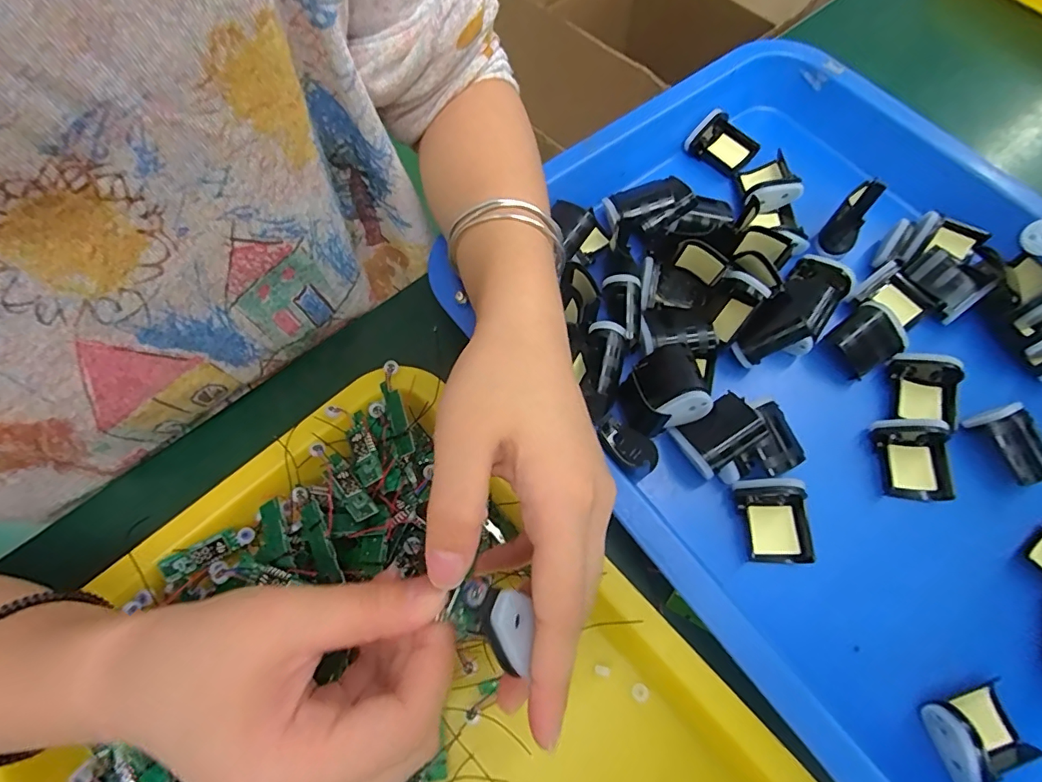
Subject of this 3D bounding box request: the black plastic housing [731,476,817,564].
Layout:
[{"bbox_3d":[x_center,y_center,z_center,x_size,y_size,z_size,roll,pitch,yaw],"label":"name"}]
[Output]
[{"bbox_3d":[0.136,0.069,0.262,0.035,0.021,0.043,-3,69,-1],"label":"black plastic housing"}]

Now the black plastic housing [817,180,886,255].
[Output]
[{"bbox_3d":[0.219,-0.114,0.324,0.024,0.034,0.035,41,74,14],"label":"black plastic housing"}]

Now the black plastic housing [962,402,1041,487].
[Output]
[{"bbox_3d":[0.276,0.029,0.275,0.026,0.019,0.042,-21,70,-8],"label":"black plastic housing"}]

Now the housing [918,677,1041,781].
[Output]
[{"bbox_3d":[0.214,0.158,0.227,0.047,0.020,0.038,-15,70,-6],"label":"housing"}]

